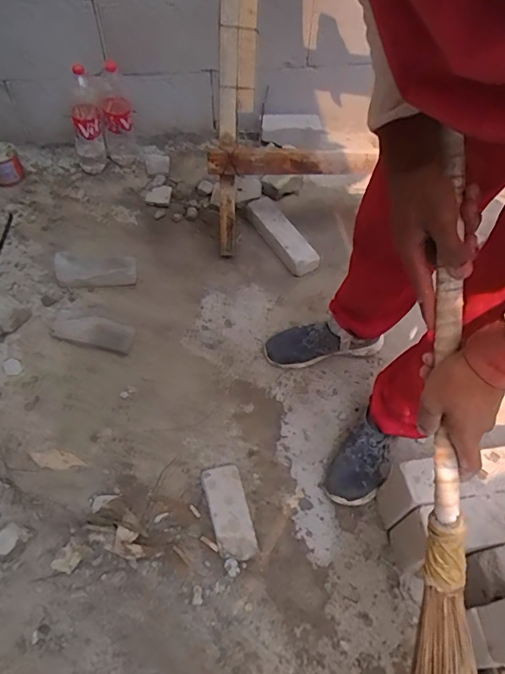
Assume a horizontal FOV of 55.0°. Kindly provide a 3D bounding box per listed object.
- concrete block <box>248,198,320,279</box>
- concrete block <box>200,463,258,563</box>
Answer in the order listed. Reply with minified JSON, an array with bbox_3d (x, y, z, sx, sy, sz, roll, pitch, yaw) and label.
[{"bbox_3d":[0.075,-0.295,1.389,0.095,0.059,0.297,-25,59,-18],"label":"concrete block"},{"bbox_3d":[-0.044,0.341,0.956,0.077,0.034,0.176,-13,56,-10],"label":"concrete block"}]

